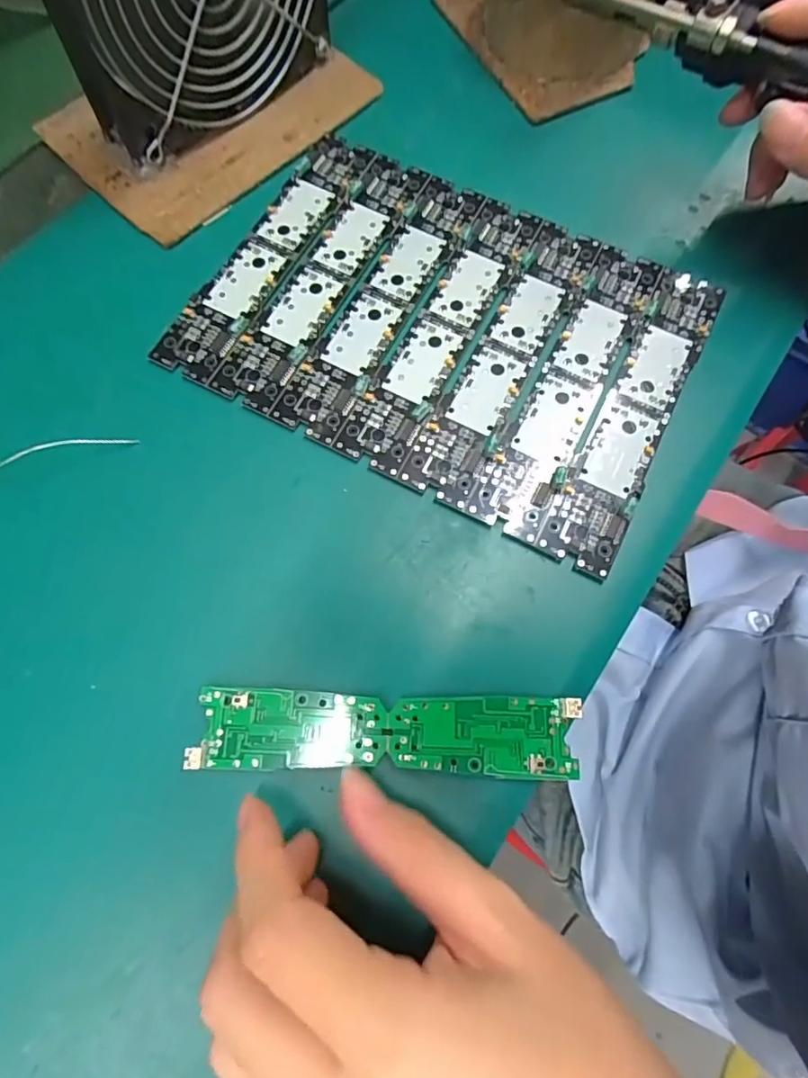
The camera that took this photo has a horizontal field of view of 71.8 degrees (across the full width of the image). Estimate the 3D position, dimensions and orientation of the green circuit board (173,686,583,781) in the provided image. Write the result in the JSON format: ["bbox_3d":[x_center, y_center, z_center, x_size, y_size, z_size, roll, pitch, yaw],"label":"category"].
[{"bbox_3d":[-0.005,0.065,0.188,0.125,0.006,0.025,3,72,-1],"label":"green circuit board"}]

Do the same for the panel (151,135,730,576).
[{"bbox_3d":[0.017,-0.091,0.238,0.198,0.004,0.143,26,74,7],"label":"panel"}]

